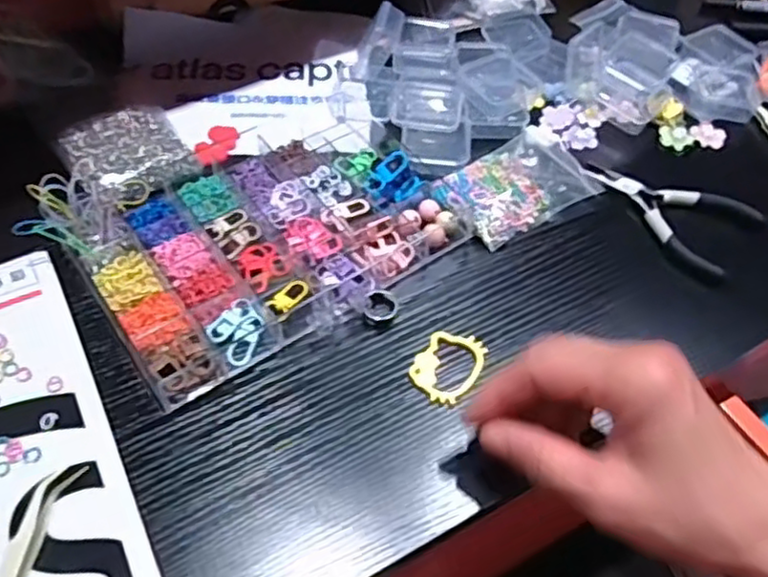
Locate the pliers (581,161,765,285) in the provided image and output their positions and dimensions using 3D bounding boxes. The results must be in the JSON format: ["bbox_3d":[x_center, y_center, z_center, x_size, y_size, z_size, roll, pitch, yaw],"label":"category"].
[{"bbox_3d":[0.182,-0.055,0.448,0.109,0.008,0.064,39,62,22],"label":"pliers"}]

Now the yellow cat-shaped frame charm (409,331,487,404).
[{"bbox_3d":[0.036,0.041,0.374,0.033,0.004,0.044,32,59,18],"label":"yellow cat-shaped frame charm"}]

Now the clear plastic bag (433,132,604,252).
[{"bbox_3d":[0.087,-0.069,0.449,0.098,0.010,0.064,-31,62,-22],"label":"clear plastic bag"}]

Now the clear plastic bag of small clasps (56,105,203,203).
[{"bbox_3d":[-0.167,-0.091,0.454,0.070,0.014,0.080,-28,61,-21],"label":"clear plastic bag of small clasps"}]

